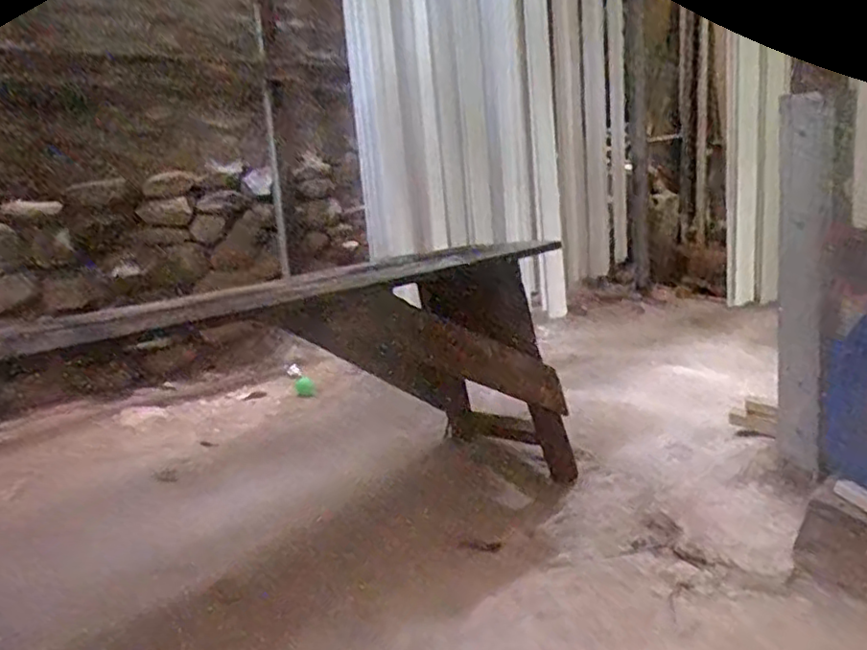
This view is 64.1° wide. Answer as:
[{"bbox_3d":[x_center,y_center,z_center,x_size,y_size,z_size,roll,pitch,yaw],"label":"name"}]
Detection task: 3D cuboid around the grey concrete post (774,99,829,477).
[{"bbox_3d":[0.661,-0.068,1.249,0.079,0.631,0.084,2,15,32],"label":"grey concrete post"}]

